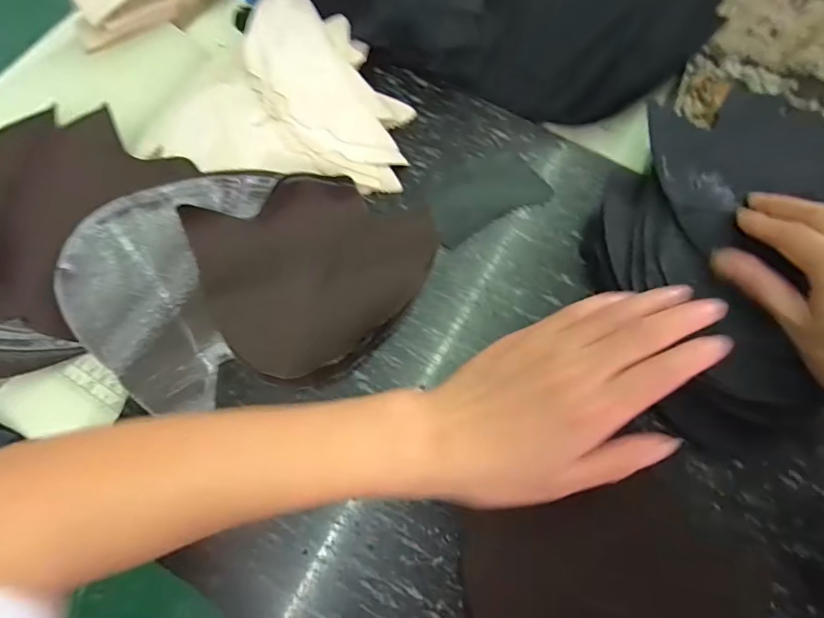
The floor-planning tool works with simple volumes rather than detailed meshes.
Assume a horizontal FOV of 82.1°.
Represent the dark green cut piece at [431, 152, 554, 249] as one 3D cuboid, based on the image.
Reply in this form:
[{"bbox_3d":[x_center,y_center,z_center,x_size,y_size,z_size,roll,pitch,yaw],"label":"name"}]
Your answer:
[{"bbox_3d":[0.054,-0.088,0.363,0.093,0.004,0.054,-28,76,-12],"label":"dark green cut piece"}]

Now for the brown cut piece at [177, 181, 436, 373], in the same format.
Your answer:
[{"bbox_3d":[-0.060,-0.029,0.329,0.162,0.016,0.128,-18,76,-9],"label":"brown cut piece"}]

